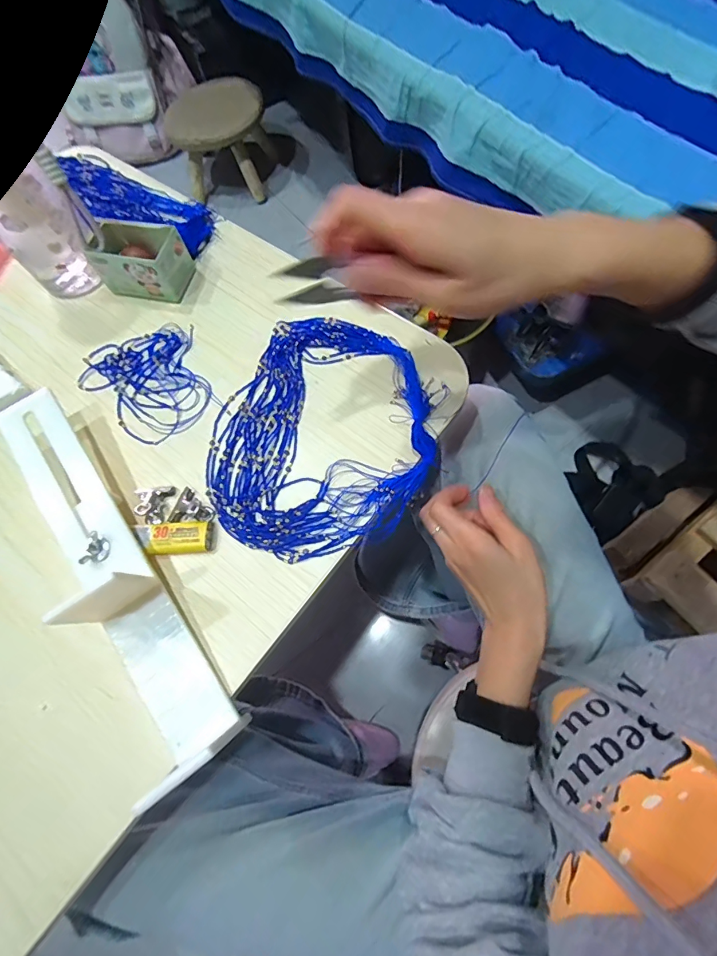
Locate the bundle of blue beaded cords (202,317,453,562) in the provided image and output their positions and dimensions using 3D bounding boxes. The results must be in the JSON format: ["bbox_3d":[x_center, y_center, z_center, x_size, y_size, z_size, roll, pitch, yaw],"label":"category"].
[{"bbox_3d":[-0.027,-0.037,0.354,0.174,0.020,0.204,25,73,12],"label":"bundle of blue beaded cords"}]

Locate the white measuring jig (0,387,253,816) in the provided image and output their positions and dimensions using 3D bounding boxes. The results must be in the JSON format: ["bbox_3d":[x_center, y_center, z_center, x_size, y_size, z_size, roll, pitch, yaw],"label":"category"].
[{"bbox_3d":[-0.184,0.062,0.305,0.061,0.057,0.305,-35,71,-10],"label":"white measuring jig"}]

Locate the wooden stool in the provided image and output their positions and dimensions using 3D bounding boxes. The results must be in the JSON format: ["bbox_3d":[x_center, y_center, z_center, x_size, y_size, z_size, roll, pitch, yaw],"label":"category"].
[{"bbox_3d":[-0.340,-0.843,1.101,0.226,0.201,0.189,0,69,4],"label":"wooden stool"}]

